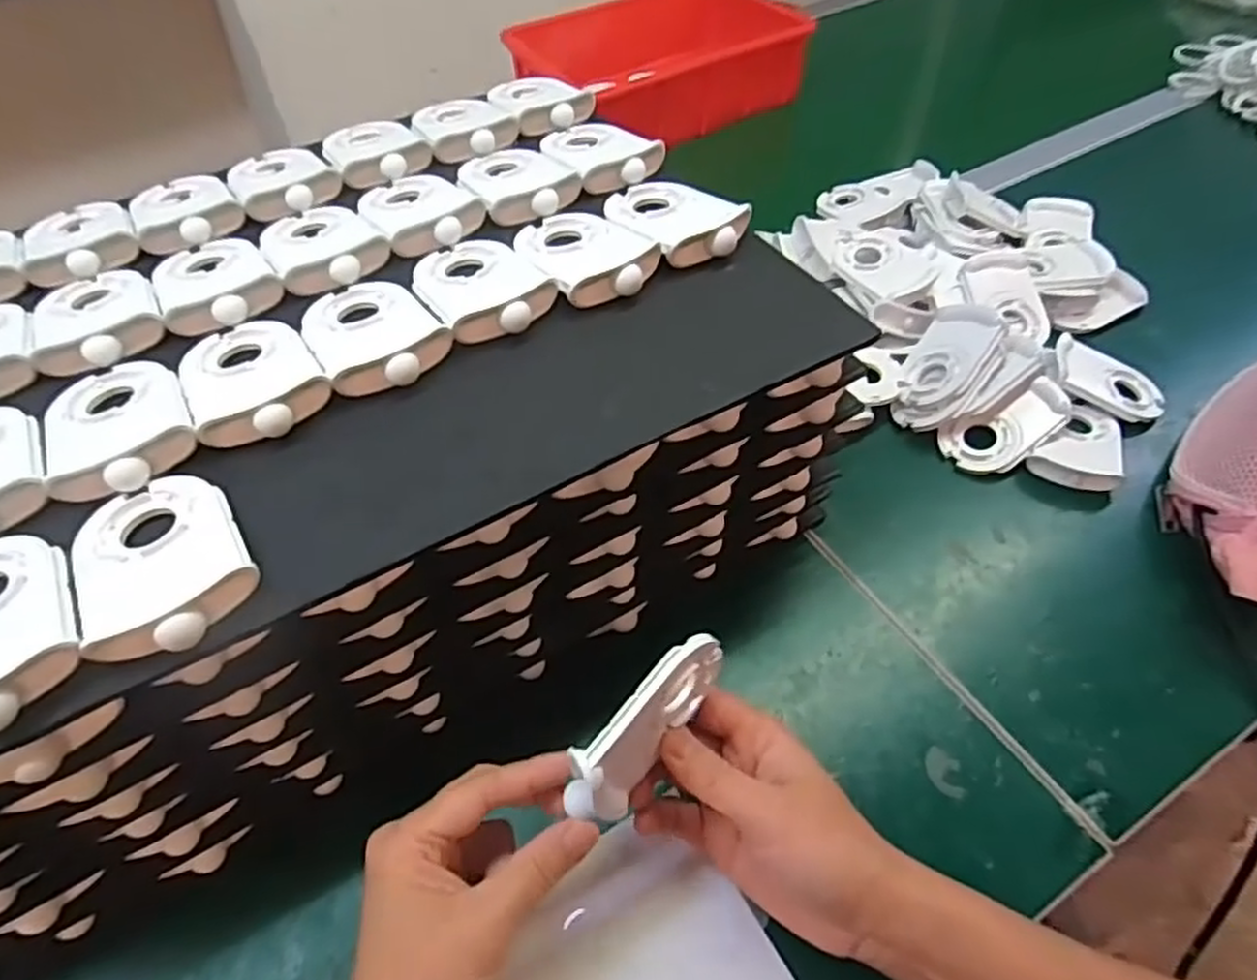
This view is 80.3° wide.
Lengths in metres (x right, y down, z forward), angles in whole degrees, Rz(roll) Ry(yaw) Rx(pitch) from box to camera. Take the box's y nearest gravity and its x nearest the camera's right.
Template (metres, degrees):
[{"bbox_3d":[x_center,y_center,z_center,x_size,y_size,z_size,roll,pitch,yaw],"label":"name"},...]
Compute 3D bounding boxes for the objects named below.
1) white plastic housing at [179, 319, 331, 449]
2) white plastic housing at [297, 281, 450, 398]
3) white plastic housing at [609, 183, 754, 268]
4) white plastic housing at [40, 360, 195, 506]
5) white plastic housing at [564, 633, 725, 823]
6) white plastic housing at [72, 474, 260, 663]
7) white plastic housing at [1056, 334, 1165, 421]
[{"bbox_3d":[-0.176,-0.055,0.347,0.056,0.013,0.089,-26,54,-17],"label":"white plastic housing"},{"bbox_3d":[-0.128,-0.079,0.364,0.056,0.013,0.088,-33,56,-22],"label":"white plastic housing"},{"bbox_3d":[0.025,-0.156,0.420,0.057,0.017,0.084,-28,55,-19],"label":"white plastic housing"},{"bbox_3d":[-0.229,-0.033,0.332,0.057,0.015,0.093,-26,54,-17],"label":"white plastic housing"},{"bbox_3d":[0.008,0.098,0.315,0.017,0.054,0.088,30,58,24],"label":"white plastic housing"},{"bbox_3d":[-0.179,0.024,0.281,0.057,0.013,0.085,-28,55,-18],"label":"white plastic housing"},{"bbox_3d":[0.349,-0.079,0.543,0.083,0.011,0.054,29,59,6],"label":"white plastic housing"}]

